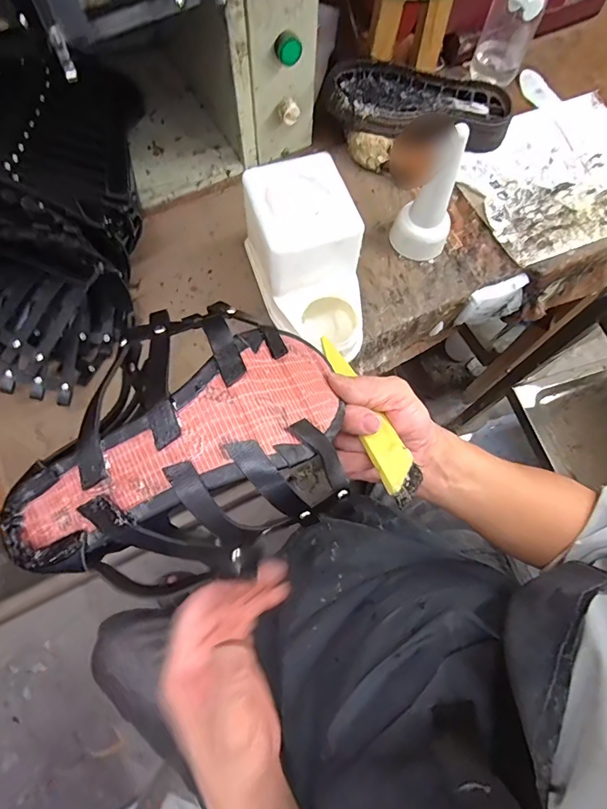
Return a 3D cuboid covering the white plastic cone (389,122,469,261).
[{"bbox_3d":[0.150,-0.238,0.496,0.070,0.144,0.061,22,71,6],"label":"white plastic cone"}]

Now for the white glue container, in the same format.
[{"bbox_3d":[0.008,-0.153,0.476,0.103,0.119,0.201,-20,72,-9],"label":"white glue container"}]

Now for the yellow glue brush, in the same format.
[{"bbox_3d":[0.047,0.007,0.306,0.029,0.005,0.133,-4,59,-35],"label":"yellow glue brush"}]

